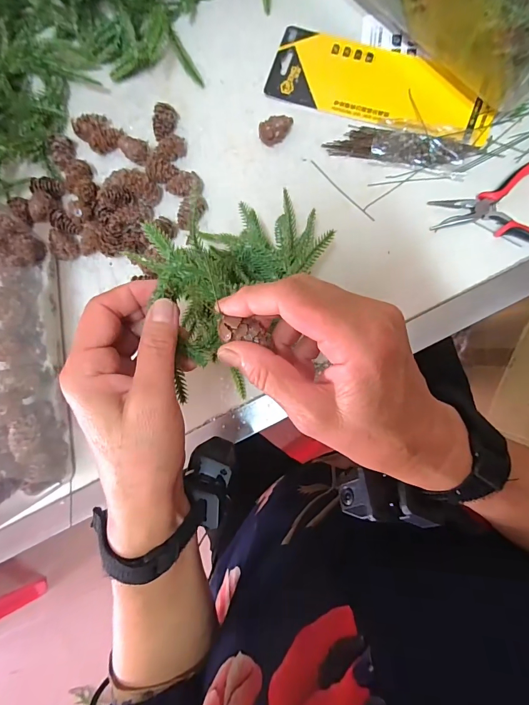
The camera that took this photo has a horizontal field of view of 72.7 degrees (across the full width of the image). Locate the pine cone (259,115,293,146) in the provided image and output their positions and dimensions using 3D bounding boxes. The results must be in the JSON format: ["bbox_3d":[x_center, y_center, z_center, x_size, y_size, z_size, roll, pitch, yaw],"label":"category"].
[{"bbox_3d":[0.012,-0.221,0.358,0.033,0.020,0.019,-7,83,6],"label":"pine cone"}]

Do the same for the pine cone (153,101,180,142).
[{"bbox_3d":[-0.104,-0.238,0.373,0.018,0.019,0.036,8,85,8],"label":"pine cone"}]

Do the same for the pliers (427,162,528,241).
[{"bbox_3d":[0.222,-0.131,0.324,0.129,0.012,0.082,-8,83,6],"label":"pliers"}]

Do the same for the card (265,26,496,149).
[{"bbox_3d":[0.114,-0.263,0.352,0.220,0.011,0.078,22,89,9],"label":"card"}]

